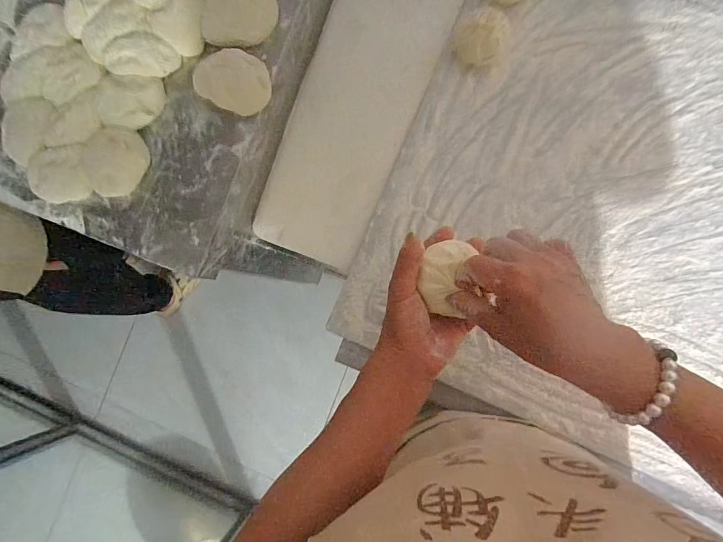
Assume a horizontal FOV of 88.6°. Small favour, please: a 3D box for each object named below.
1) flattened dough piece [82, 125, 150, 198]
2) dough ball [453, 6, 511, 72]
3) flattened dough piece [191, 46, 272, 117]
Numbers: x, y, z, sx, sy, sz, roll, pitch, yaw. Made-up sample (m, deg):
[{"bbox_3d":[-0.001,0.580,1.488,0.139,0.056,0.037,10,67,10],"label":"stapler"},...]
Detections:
[{"bbox_3d":[-0.285,-0.129,0.433,0.067,0.023,0.076,-16,84,4],"label":"flattened dough piece"},{"bbox_3d":[0.152,-0.294,0.470,0.062,0.044,0.065,40,91,8],"label":"dough ball"},{"bbox_3d":[-0.146,-0.217,0.418,0.081,0.026,0.065,31,89,8],"label":"flattened dough piece"}]

